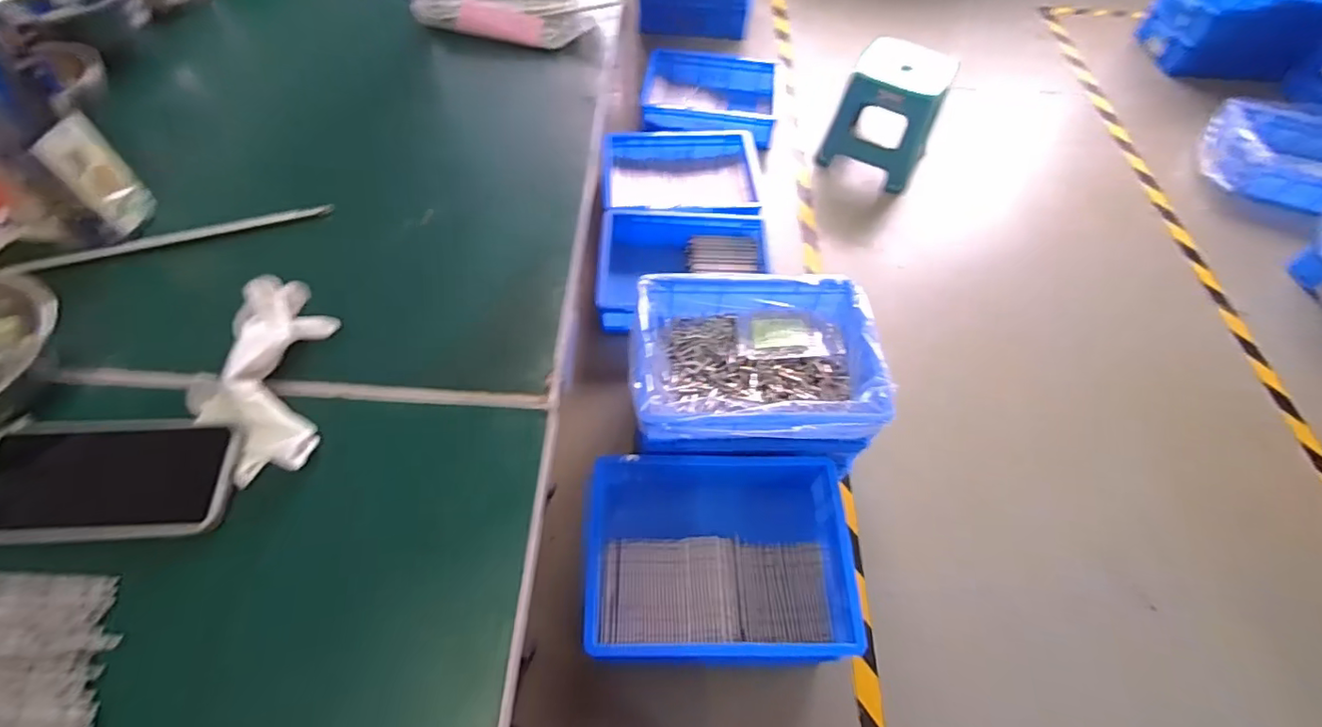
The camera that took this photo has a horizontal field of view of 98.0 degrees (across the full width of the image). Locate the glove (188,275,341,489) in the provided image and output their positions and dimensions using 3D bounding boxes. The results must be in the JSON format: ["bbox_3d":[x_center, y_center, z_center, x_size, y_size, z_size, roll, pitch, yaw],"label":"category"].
[{"bbox_3d":[-0.292,0.002,0.419,0.089,0.037,0.167,-7,58,-7],"label":"glove"}]

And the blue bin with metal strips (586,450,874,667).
[{"bbox_3d":[0.090,0.315,0.956,0.401,0.141,0.316,1,58,-2],"label":"blue bin with metal strips"}]

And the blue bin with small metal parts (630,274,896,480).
[{"bbox_3d":[0.160,-0.007,1.025,0.407,0.142,0.312,5,58,0],"label":"blue bin with small metal parts"}]

